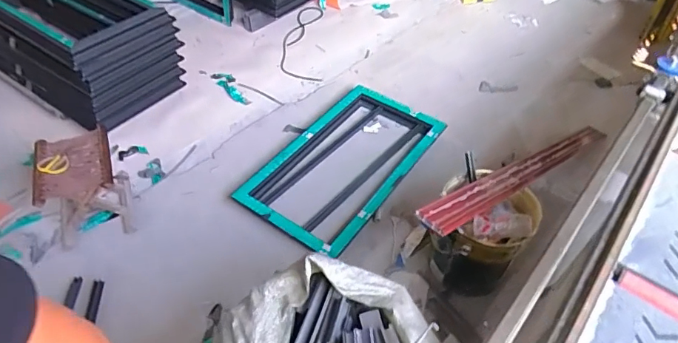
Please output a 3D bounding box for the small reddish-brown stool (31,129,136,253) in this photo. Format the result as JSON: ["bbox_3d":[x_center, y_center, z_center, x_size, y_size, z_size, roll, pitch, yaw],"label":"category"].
[{"bbox_3d":[-0.923,0.042,1.636,0.278,0.271,0.322,-21,51,-19],"label":"small reddish-brown stool"}]

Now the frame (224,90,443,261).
[{"bbox_3d":[0.037,-0.074,1.909,0.532,0.076,0.798,28,53,23],"label":"frame"}]

